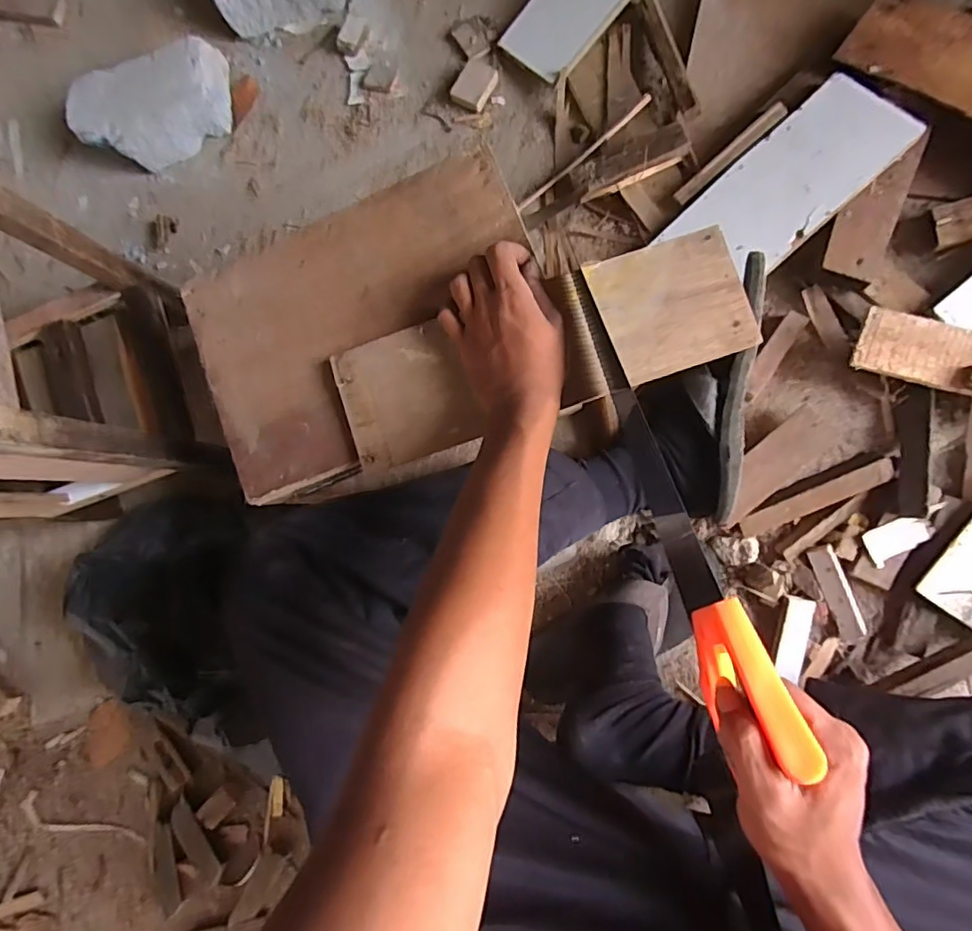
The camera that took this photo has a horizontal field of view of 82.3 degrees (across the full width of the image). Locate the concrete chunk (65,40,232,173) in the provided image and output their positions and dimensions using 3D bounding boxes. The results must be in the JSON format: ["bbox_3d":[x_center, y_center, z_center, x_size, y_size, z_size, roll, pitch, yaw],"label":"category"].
[{"bbox_3d":[-0.451,-0.486,0.761,0.221,0.090,0.104,-32,83,6],"label":"concrete chunk"}]

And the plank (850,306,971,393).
[{"bbox_3d":[0.535,-0.102,0.573,0.284,0.020,0.069,13,90,5],"label":"plank"}]

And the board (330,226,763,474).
[{"bbox_3d":[0.041,-0.095,0.465,0.338,0.013,0.106,-17,85,7],"label":"board"}]

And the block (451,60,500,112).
[{"bbox_3d":[-0.014,-0.498,0.728,0.048,0.011,0.057,31,92,9],"label":"block"}]

